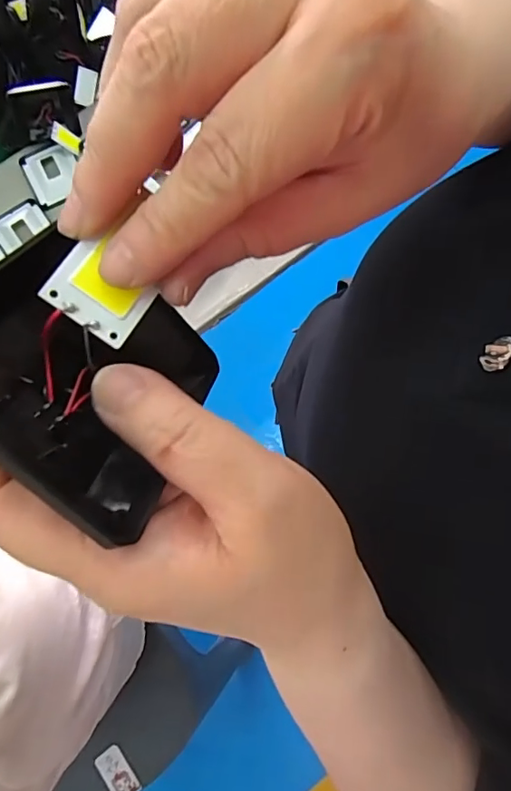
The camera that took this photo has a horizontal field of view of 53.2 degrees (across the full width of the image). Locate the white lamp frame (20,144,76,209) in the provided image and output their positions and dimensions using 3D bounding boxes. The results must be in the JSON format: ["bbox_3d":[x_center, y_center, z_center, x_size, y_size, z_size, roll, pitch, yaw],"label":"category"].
[{"bbox_3d":[-0.260,-0.285,0.654,0.063,0.011,0.073,-23,78,-4],"label":"white lamp frame"}]

